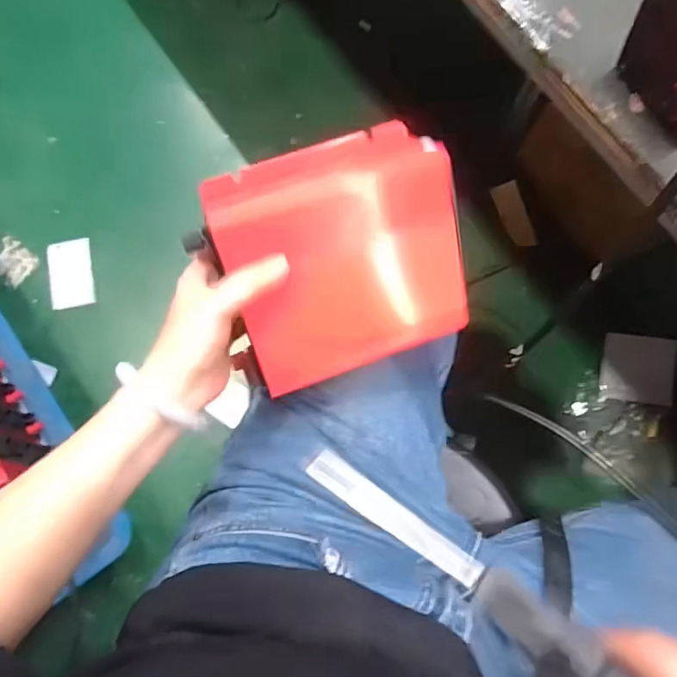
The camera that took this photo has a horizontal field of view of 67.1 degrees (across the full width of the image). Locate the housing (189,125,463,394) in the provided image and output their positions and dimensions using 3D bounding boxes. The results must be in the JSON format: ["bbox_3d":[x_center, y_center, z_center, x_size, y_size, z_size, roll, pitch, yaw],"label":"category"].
[{"bbox_3d":[0.005,-0.057,0.384,0.191,0.043,0.167,-23,108,-12],"label":"housing"}]

